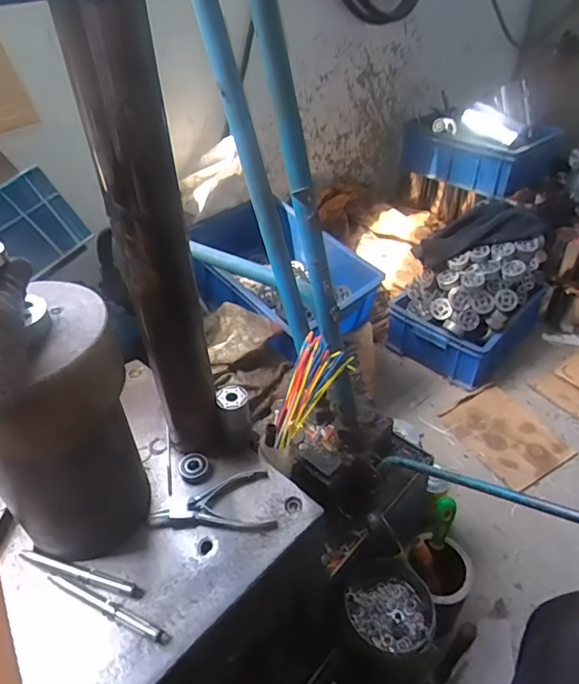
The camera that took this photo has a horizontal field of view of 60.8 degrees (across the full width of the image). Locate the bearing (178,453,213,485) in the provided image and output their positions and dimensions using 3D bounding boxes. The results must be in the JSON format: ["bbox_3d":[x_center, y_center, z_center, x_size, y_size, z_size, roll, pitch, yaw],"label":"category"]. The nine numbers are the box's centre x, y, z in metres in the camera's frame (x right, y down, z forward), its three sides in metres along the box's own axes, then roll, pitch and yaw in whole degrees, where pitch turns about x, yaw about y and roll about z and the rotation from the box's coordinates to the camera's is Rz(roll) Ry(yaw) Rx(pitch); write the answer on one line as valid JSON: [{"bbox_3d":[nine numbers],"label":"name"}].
[{"bbox_3d":[-0.113,0.149,0.590,0.036,0.011,0.041,-17,41,-17],"label":"bearing"}]

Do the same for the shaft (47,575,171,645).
[{"bbox_3d":[-0.173,0.247,0.464,0.137,0.013,0.012,15,42,20],"label":"shaft"}]

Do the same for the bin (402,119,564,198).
[{"bbox_3d":[0.595,-0.609,1.571,0.246,0.154,0.444,-32,47,-31],"label":"bin"}]

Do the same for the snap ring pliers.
[{"bbox_3d":[-0.086,0.183,0.546,0.132,0.012,0.069,-7,39,-6],"label":"snap ring pliers"}]

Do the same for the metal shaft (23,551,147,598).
[{"bbox_3d":[-0.210,0.231,0.495,0.139,0.012,0.013,10,41,15],"label":"metal shaft"}]

